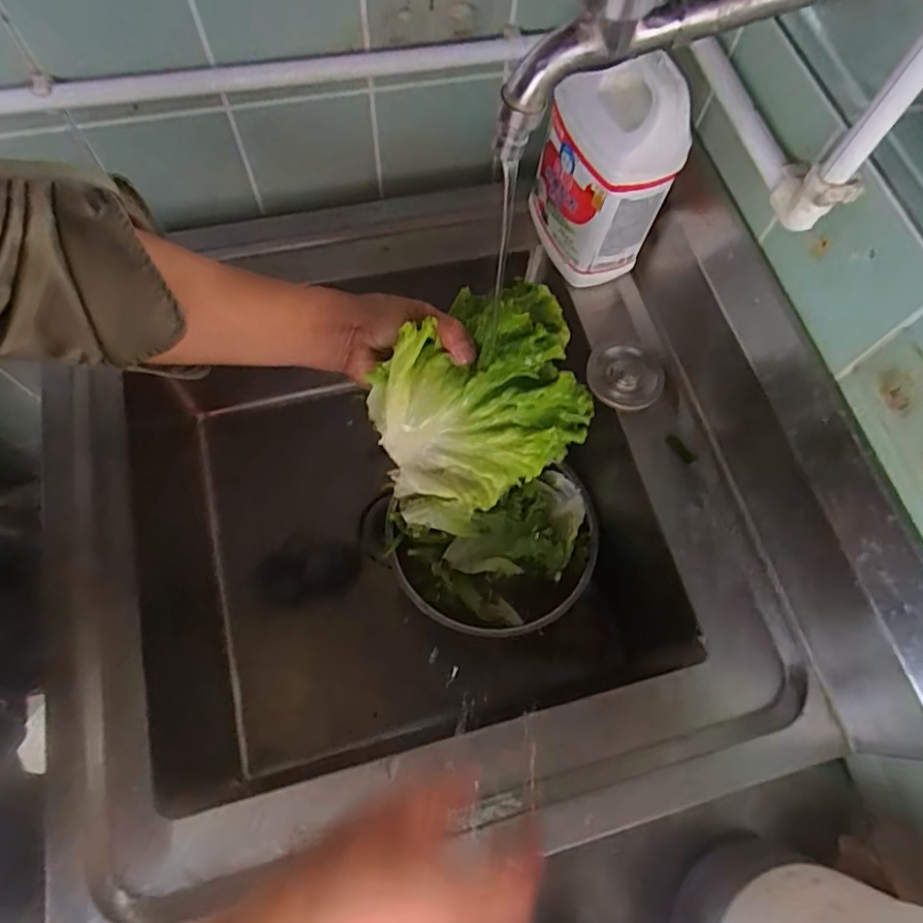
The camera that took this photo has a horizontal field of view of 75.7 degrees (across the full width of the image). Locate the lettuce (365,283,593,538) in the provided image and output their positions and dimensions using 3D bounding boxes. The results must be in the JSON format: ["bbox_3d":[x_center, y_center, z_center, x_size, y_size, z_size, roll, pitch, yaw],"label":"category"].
[{"bbox_3d":[0.009,-0.058,0.467,0.166,0.099,0.163,1,69,-3],"label":"lettuce"}]

